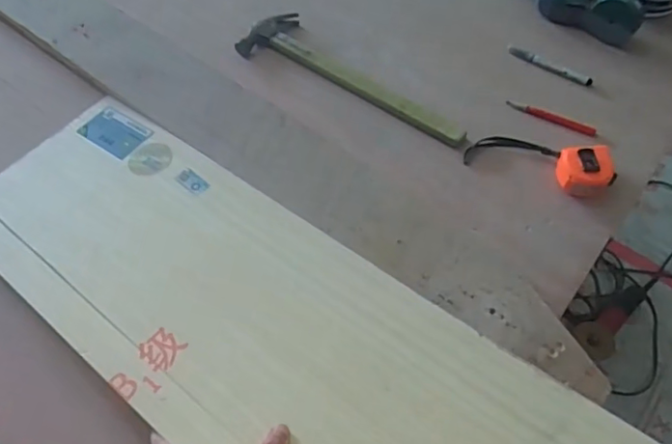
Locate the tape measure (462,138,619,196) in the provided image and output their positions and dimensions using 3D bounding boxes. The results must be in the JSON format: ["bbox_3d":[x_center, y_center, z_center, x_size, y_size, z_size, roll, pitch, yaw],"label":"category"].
[{"bbox_3d":[0.269,-0.088,0.746,0.187,0.044,0.071,18,62,11],"label":"tape measure"}]

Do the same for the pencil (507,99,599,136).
[{"bbox_3d":[0.308,-0.149,0.814,0.126,0.006,0.015,24,62,17],"label":"pencil"}]

